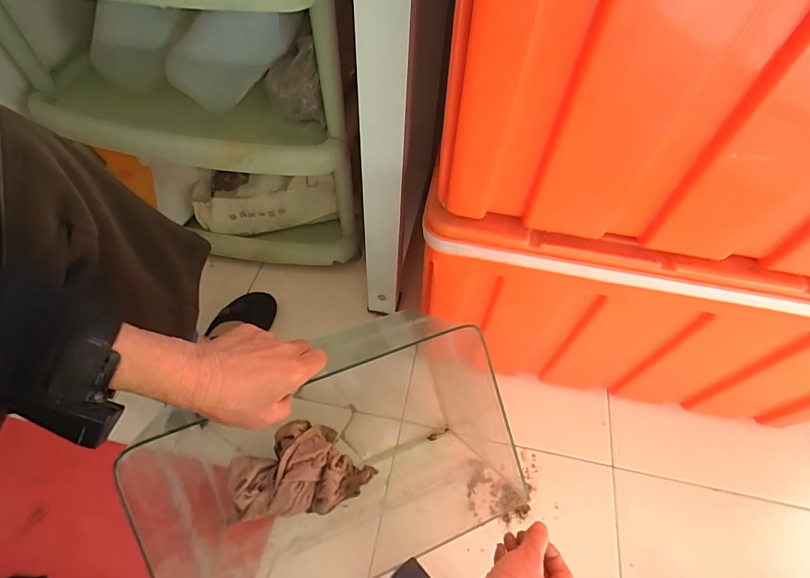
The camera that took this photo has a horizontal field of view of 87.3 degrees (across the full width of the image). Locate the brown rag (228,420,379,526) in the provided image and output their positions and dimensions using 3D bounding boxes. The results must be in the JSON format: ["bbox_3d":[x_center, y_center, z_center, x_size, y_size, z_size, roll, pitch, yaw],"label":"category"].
[{"bbox_3d":[-0.135,0.234,0.555,0.175,0.049,0.109,-2,57,-3],"label":"brown rag"}]

